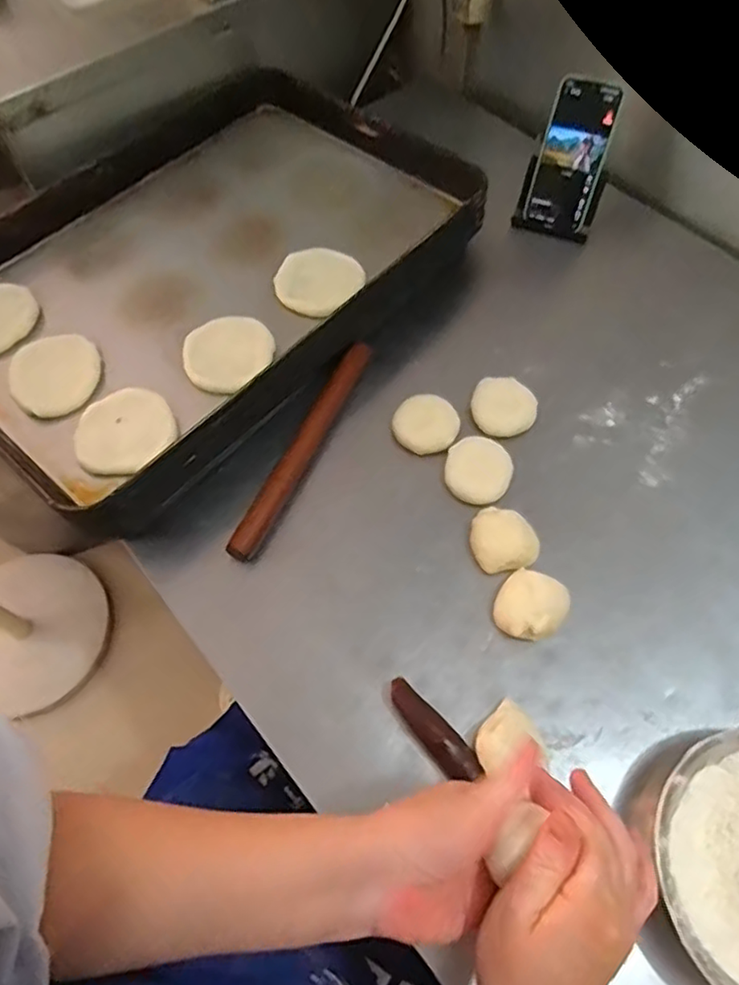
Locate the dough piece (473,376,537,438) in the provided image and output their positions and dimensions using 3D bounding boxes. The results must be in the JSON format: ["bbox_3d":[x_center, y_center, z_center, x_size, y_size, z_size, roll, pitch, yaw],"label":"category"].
[{"bbox_3d":[0.143,-0.089,0.664,0.066,0.020,0.066,0,60,0],"label":"dough piece"}]

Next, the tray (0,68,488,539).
[{"bbox_3d":[-0.192,-0.269,0.727,0.407,0.064,0.604,37,68,21],"label":"tray"}]

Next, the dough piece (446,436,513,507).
[{"bbox_3d":[0.108,-0.021,0.625,0.064,0.023,0.065,13,61,7],"label":"dough piece"}]

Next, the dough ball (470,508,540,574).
[{"bbox_3d":[0.125,0.044,0.591,0.056,0.025,0.063,-10,60,-5],"label":"dough ball"}]

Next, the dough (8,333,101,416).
[{"bbox_3d":[-0.325,-0.125,0.647,0.100,0.014,0.089,40,69,21],"label":"dough"}]

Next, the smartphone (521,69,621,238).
[{"bbox_3d":[0.248,-0.414,0.769,0.074,0.160,0.009,17,34,10],"label":"smartphone"}]

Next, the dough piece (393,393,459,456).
[{"bbox_3d":[0.059,-0.072,0.652,0.064,0.026,0.061,0,60,0],"label":"dough piece"}]

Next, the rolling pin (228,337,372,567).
[{"bbox_3d":[-0.066,-0.050,0.647,0.025,0.026,0.271,22,62,12],"label":"rolling pin"}]

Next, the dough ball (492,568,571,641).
[{"bbox_3d":[0.145,0.101,0.562,0.058,0.032,0.067,39,67,20],"label":"dough ball"}]

